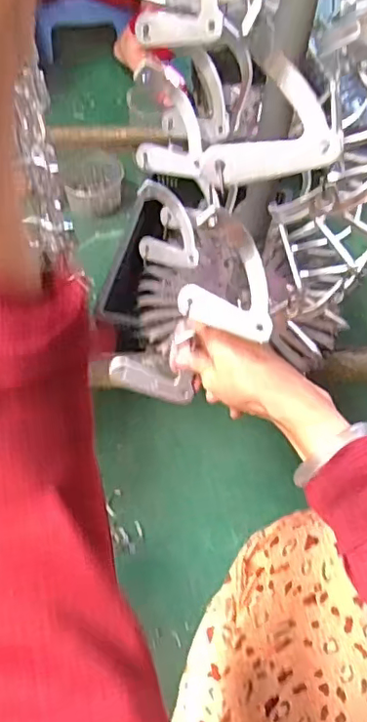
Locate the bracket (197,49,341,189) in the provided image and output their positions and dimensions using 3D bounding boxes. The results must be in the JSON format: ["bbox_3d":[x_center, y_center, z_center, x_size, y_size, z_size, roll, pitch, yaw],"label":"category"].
[{"bbox_3d":[0.051,-0.118,0.318,0.061,0.070,0.018,34,31,-10],"label":"bracket"}]

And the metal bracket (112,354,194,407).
[{"bbox_3d":[-0.026,0.016,0.496,0.074,0.017,0.024,18,55,-10],"label":"metal bracket"}]

